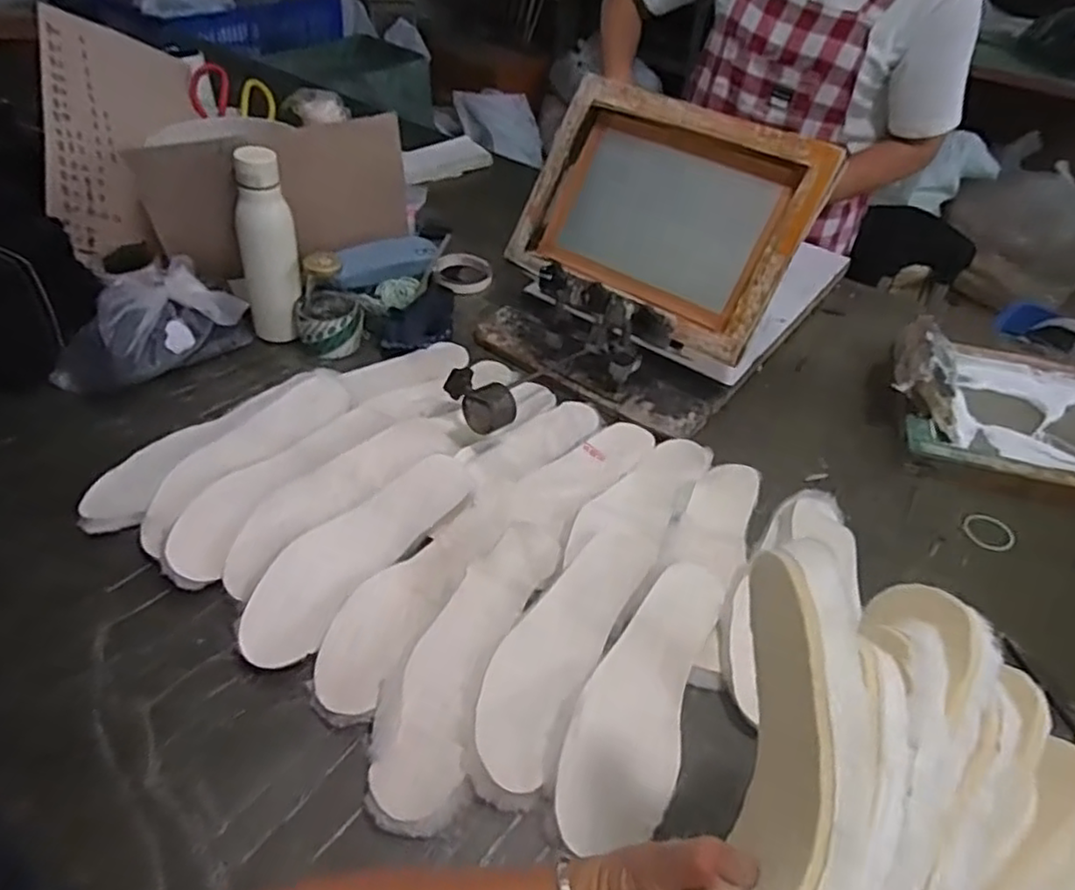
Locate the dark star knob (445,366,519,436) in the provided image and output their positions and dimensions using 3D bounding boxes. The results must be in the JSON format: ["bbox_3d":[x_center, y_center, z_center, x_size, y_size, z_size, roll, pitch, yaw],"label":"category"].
[{"bbox_3d":[-0.063,-0.051,0.743,0.051,0.036,0.088,-24,50,-27],"label":"dark star knob"}]

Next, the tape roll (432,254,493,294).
[{"bbox_3d":[-0.116,-0.269,1.072,0.092,0.020,0.098,3,43,-3],"label":"tape roll"}]

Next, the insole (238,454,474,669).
[{"bbox_3d":[-0.165,0.097,0.649,0.074,0.034,0.264,28,48,23],"label":"insole"}]

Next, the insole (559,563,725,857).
[{"bbox_3d":[0.087,0.200,0.560,0.082,0.022,0.252,19,45,14],"label":"insole"}]

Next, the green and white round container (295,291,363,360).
[{"bbox_3d":[-0.277,-0.159,0.911,0.083,0.063,0.063,-9,45,-15],"label":"green and white round container"}]

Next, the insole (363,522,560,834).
[{"bbox_3d":[-0.062,0.174,0.579,0.080,0.017,0.276,24,46,4],"label":"insole"}]

